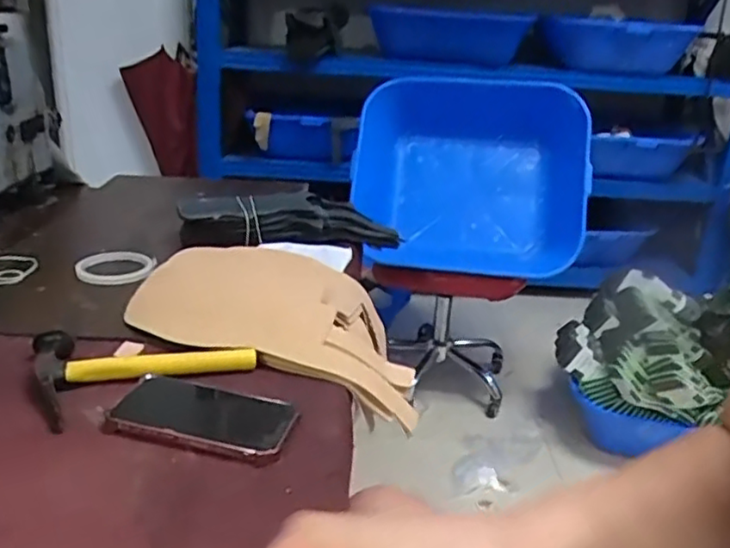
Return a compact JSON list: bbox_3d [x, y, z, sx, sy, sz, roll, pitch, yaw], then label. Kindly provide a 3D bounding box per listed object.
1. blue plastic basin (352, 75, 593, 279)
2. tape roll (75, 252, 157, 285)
[{"bbox_3d":[0.288,-0.287,1.792,0.604,0.582,0.160,1,-14,7],"label":"blue plastic basin"},{"bbox_3d":[-0.315,-0.011,0.842,0.090,0.010,0.090,4,23,-1],"label":"tape roll"}]

